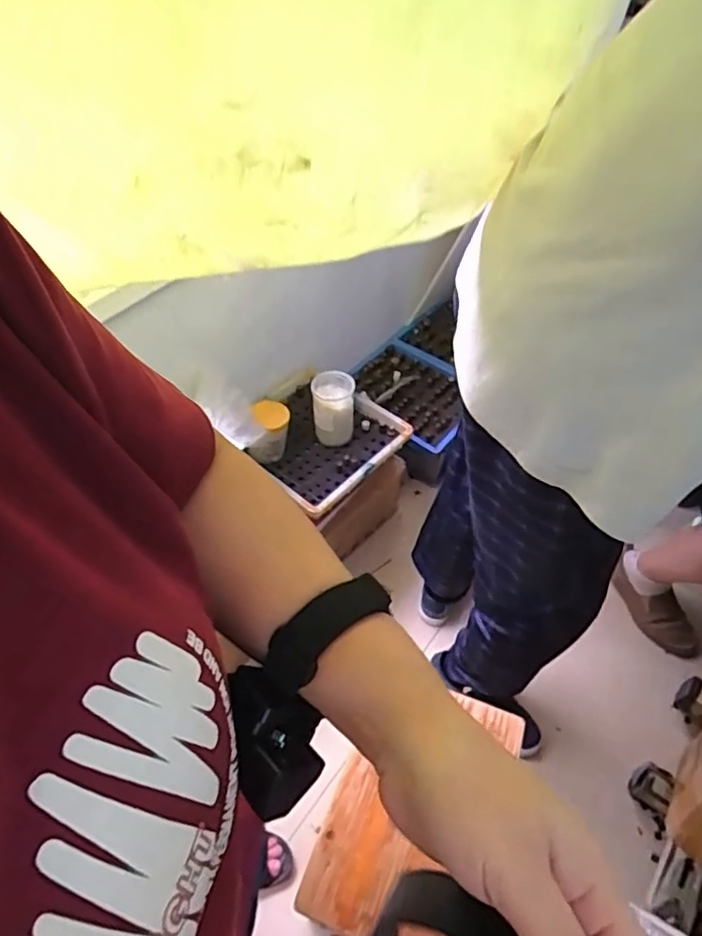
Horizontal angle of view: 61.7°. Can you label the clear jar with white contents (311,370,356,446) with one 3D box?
[{"bbox_3d":[-0.038,-0.124,1.243,0.088,0.121,0.103,-4,51,-5],"label":"clear jar with white contents"}]

